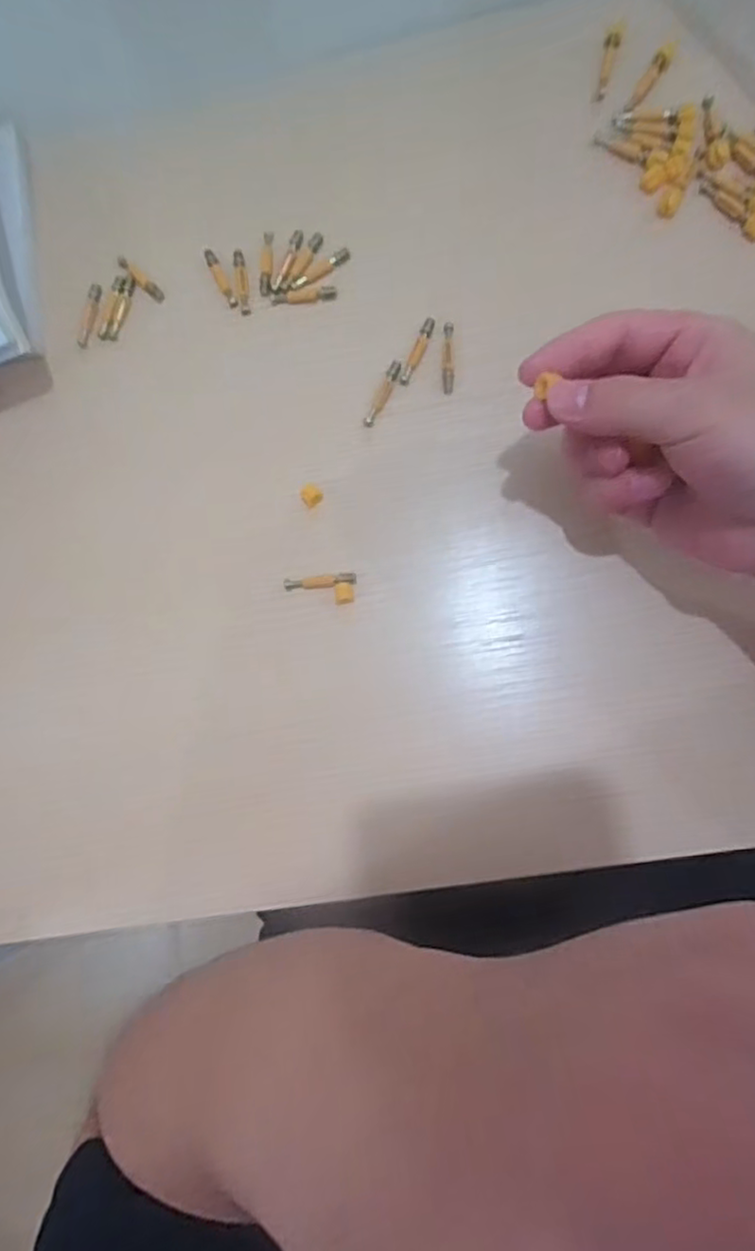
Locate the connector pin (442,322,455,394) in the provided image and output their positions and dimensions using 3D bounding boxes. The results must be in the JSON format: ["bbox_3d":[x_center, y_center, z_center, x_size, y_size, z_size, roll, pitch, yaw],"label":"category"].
[{"bbox_3d":[0.040,-0.151,0.355,0.007,0.004,0.041,-1,83,7],"label":"connector pin"}]

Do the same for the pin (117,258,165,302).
[{"bbox_3d":[-0.146,-0.214,0.389,0.041,0.004,0.008,44,90,9],"label":"pin"}]

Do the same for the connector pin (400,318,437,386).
[{"bbox_3d":[0.022,-0.155,0.358,0.007,0.004,0.039,25,88,8],"label":"connector pin"}]

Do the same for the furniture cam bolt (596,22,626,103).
[{"bbox_3d":[0.134,-0.327,0.368,0.010,0.007,0.041,12,86,8],"label":"furniture cam bolt"}]

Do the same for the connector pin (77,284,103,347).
[{"bbox_3d":[-0.179,-0.193,0.394,0.009,0.004,0.041,11,86,8],"label":"connector pin"}]

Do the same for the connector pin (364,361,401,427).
[{"bbox_3d":[0.002,-0.132,0.359,0.007,0.004,0.039,28,88,9],"label":"connector pin"}]

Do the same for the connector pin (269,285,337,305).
[{"bbox_3d":[-0.044,-0.194,0.373,0.039,0.004,0.007,-3,84,6],"label":"connector pin"}]

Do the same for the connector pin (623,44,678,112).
[{"bbox_3d":[0.155,-0.311,0.361,0.010,0.006,0.043,33,89,9],"label":"connector pin"}]

